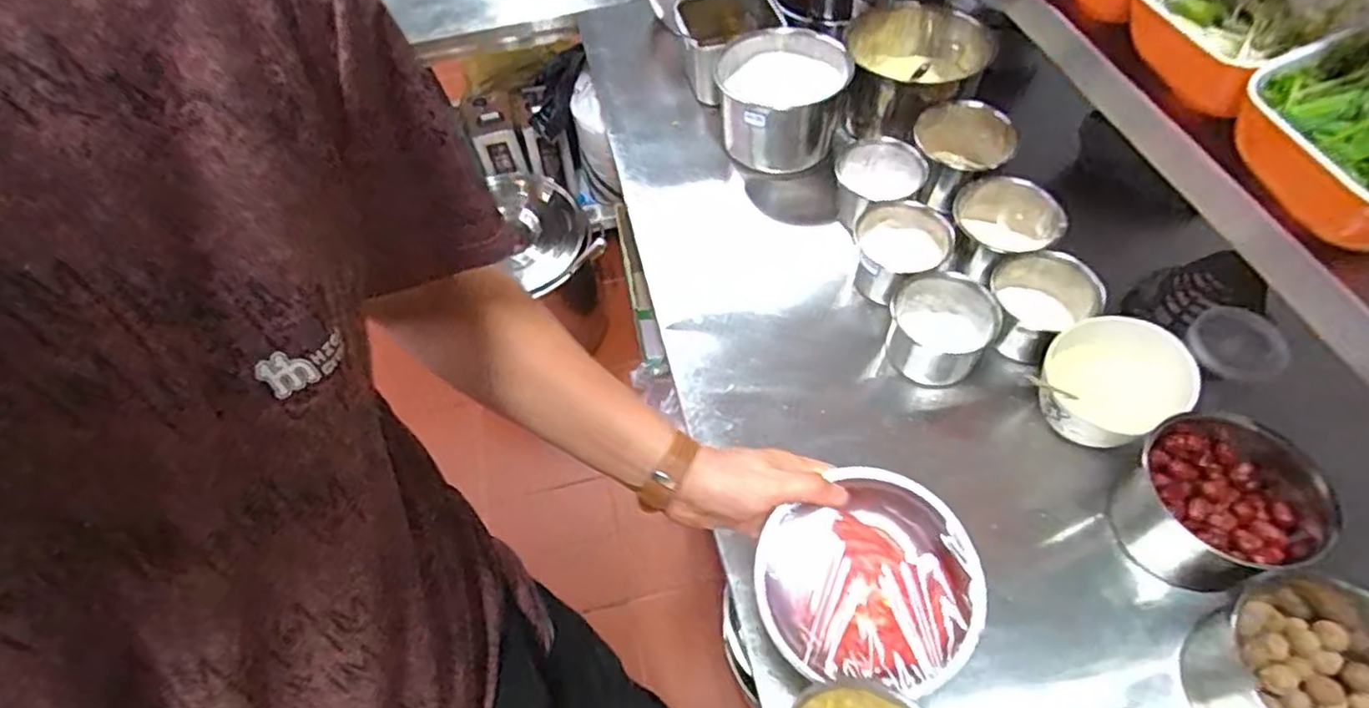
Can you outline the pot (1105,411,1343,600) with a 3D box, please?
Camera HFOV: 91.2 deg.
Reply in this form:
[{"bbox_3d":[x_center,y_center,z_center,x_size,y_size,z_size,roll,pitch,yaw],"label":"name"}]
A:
[{"bbox_3d":[0.522,0.145,0.660,0.146,0.120,0.140,0,55,0],"label":"pot"}]

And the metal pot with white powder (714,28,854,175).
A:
[{"bbox_3d":[0.145,-0.375,1.022,0.186,0.143,0.186,0,55,0],"label":"metal pot with white powder"}]

